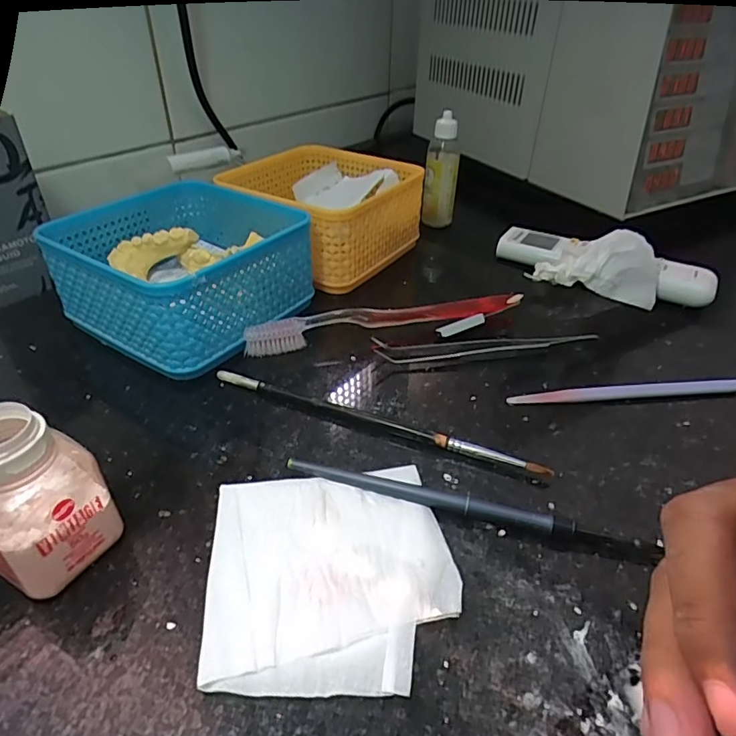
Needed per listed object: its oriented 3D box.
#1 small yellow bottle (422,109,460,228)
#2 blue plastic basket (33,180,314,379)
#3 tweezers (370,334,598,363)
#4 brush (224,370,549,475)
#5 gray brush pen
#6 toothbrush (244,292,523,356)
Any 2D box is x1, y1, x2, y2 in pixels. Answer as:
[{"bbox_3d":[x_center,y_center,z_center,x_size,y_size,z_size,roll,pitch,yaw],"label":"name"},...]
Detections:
[{"bbox_3d":[0.074,-0.198,0.524,0.032,0.109,0.041,8,37,7],"label":"small yellow bottle"},{"bbox_3d":[-0.120,-0.066,0.348,0.131,0.063,0.130,22,41,24],"label":"blue plastic basket"},{"bbox_3d":[0.074,-0.014,0.329,0.138,0.011,0.019,-1,37,-5],"label":"tweezers"},{"bbox_3d":[0.001,0.026,0.277,0.184,0.008,0.008,16,39,17],"label":"brush"},{"bbox_3d":[0.041,0.061,0.232,0.158,0.009,0.007,11,38,11],"label":"gray brush pen"},{"bbox_3d":[0.011,-0.033,0.342,0.181,0.021,0.017,-7,38,-13],"label":"toothbrush"}]

